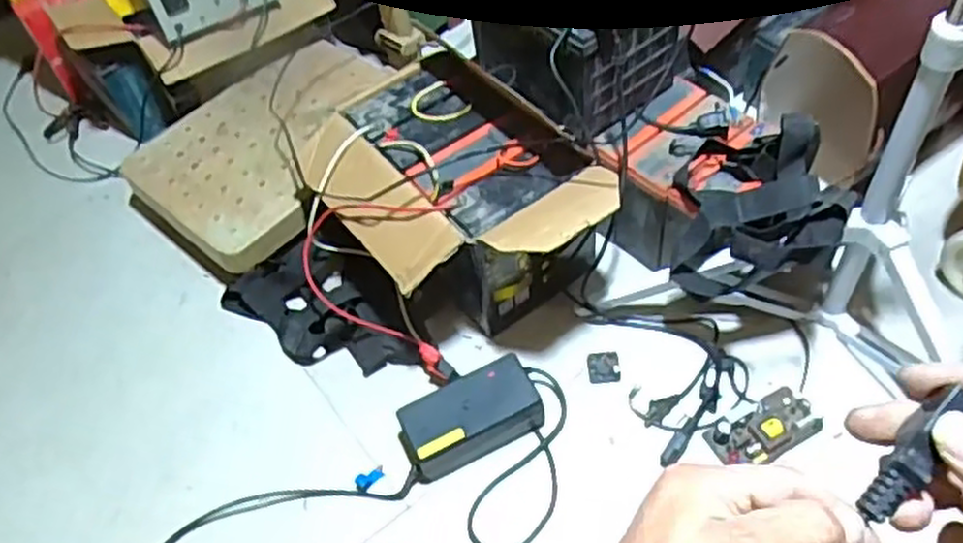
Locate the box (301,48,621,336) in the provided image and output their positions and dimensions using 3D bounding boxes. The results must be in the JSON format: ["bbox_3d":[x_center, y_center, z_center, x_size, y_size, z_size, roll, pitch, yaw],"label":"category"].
[{"bbox_3d":[-0.039,-0.086,1.023,0.269,0.216,0.416,-34,56,-18],"label":"box"}]

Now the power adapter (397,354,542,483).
[{"bbox_3d":[-0.012,0.184,0.937,0.168,0.068,0.097,-23,54,-12],"label":"power adapter"}]

